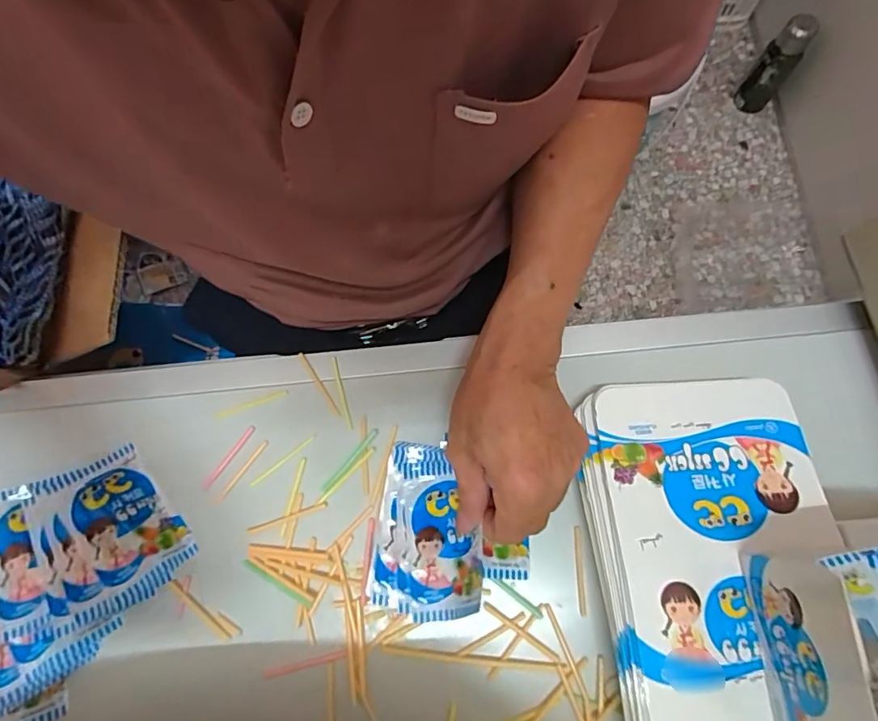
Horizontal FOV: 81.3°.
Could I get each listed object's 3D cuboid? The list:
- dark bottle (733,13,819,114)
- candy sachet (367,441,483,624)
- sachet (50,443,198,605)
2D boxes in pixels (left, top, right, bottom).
[{"bbox_3d":[0.724,-0.631,1.110,0.073,0.216,0.065,35,78,11],"label":"dark bottle"},{"bbox_3d":[-0.009,0.118,0.362,0.076,0.035,0.117,3,74,3],"label":"candy sachet"},{"bbox_3d":[-0.236,0.118,0.380,0.060,0.011,0.101,-29,72,-31],"label":"sachet"}]

